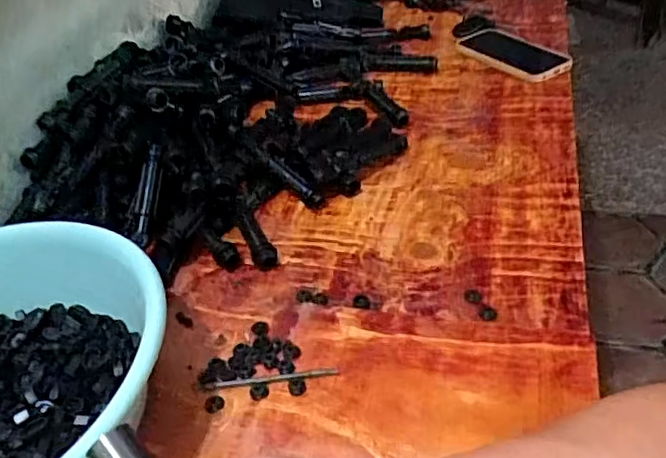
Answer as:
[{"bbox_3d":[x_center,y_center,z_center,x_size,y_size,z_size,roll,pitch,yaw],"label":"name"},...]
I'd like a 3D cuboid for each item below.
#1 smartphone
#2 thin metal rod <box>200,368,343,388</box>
[{"bbox_3d":[0.263,-0.257,0.889,0.095,0.010,0.182,-23,41,-18],"label":"smartphone"},{"bbox_3d":[-0.052,0.121,0.497,0.111,0.004,0.008,-6,39,3],"label":"thin metal rod"}]

